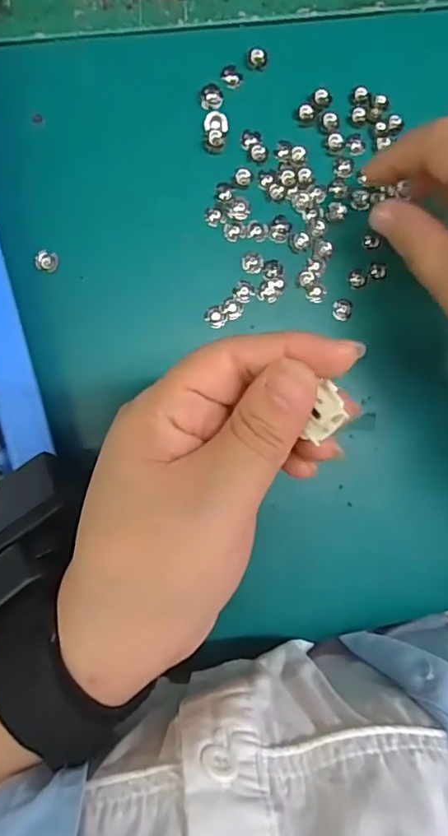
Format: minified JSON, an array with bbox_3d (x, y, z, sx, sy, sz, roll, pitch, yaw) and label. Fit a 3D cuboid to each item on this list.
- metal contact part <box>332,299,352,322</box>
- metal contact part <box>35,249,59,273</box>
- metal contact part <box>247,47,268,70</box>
[{"bbox_3d":[0.060,-0.054,0.271,0.010,0.004,0.011,4,87,-6],"label":"metal contact part"},{"bbox_3d":[-0.083,-0.073,0.251,0.010,0.004,0.010,10,87,-6],"label":"metal contact part"},{"bbox_3d":[0.017,-0.177,0.263,0.010,0.004,0.010,0,88,-6],"label":"metal contact part"}]

